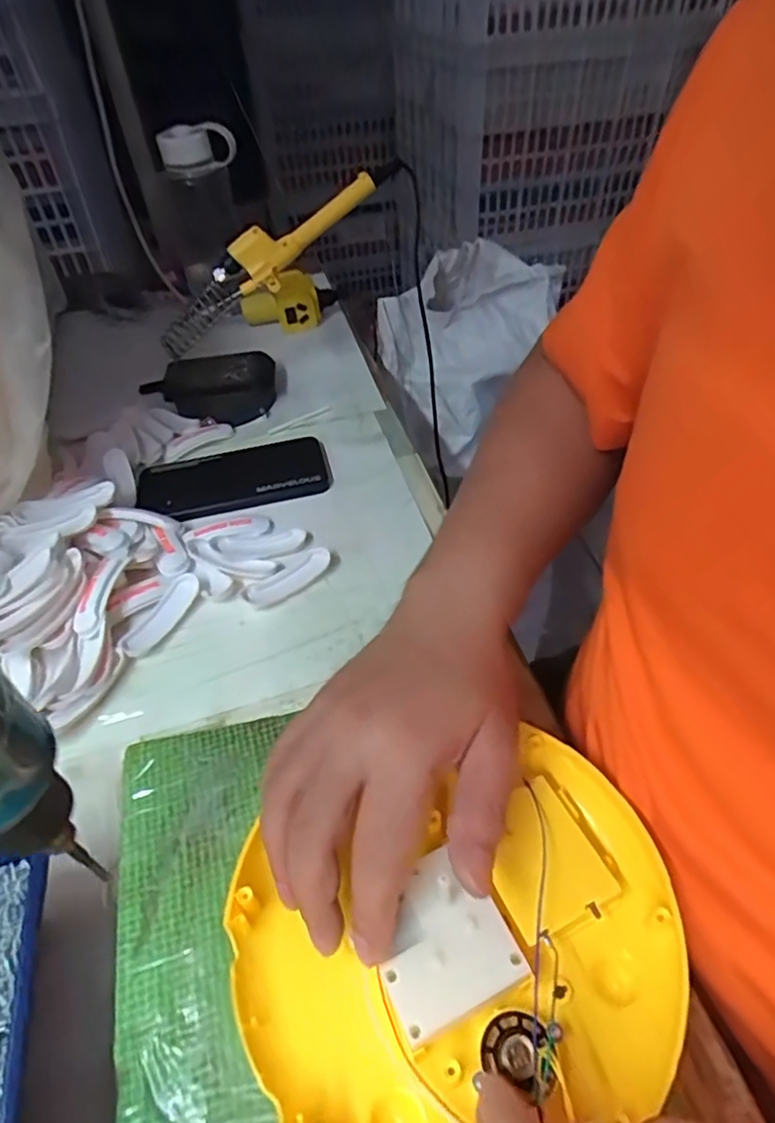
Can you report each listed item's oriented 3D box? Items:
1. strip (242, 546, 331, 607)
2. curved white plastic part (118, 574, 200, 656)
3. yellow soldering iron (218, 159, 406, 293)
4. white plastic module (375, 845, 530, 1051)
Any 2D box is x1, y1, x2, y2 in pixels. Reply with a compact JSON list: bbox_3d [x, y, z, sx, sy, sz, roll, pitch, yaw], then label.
[{"bbox_3d":[-0.071,0.012,0.448,0.070,0.007,0.023,-34,53,-26],"label":"strip"},{"bbox_3d":[-0.157,0.037,0.428,0.021,0.012,0.071,20,50,22],"label":"curved white plastic part"},{"bbox_3d":[-0.068,-0.295,0.550,0.181,0.048,0.025,-32,49,1],"label":"yellow soldering iron"},{"bbox_3d":[0.021,0.150,0.249,0.051,0.009,0.054,-20,48,-17],"label":"white plastic module"}]

